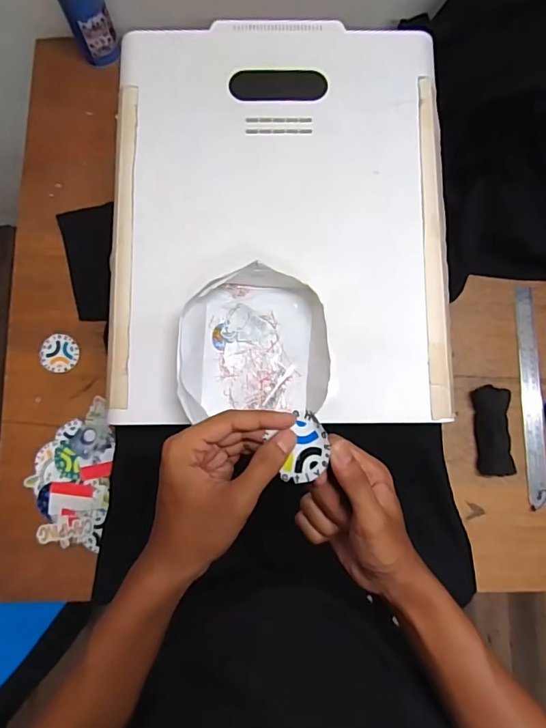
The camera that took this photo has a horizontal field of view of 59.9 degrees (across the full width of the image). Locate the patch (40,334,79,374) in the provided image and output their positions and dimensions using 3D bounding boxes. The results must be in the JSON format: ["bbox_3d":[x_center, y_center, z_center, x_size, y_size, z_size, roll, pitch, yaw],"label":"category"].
[{"bbox_3d":[-0.321,-0.016,0.713,0.054,0.005,0.058,3,76,-11],"label":"patch"}]

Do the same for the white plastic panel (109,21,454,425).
[{"bbox_3d":[0.008,-0.184,0.575,0.397,0.022,0.499,0,81,-2],"label":"white plastic panel"}]

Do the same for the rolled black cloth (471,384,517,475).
[{"bbox_3d":[0.319,0.096,0.684,0.044,0.027,0.126,-1,81,-2],"label":"rolled black cloth"}]

